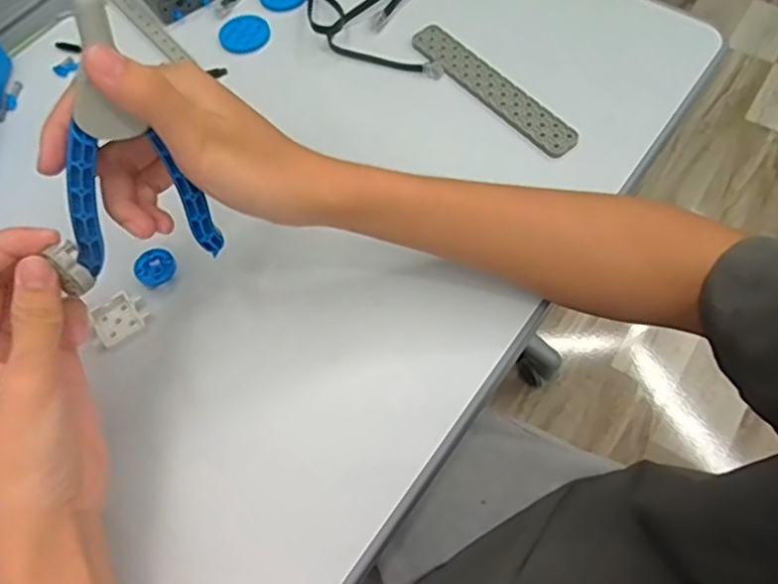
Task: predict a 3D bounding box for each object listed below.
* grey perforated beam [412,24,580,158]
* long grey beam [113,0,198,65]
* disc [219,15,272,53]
[{"bbox_3d":[0.074,-0.148,0.459,0.026,0.005,0.149,-38,67,-16],"label":"grey perforated beam"},{"bbox_3d":[-0.214,-0.235,0.519,0.014,0.005,0.182,-38,67,-16],"label":"long grey beam"},{"bbox_3d":[-0.113,-0.202,0.499,0.038,0.005,0.035,-1,62,2],"label":"disc"}]

